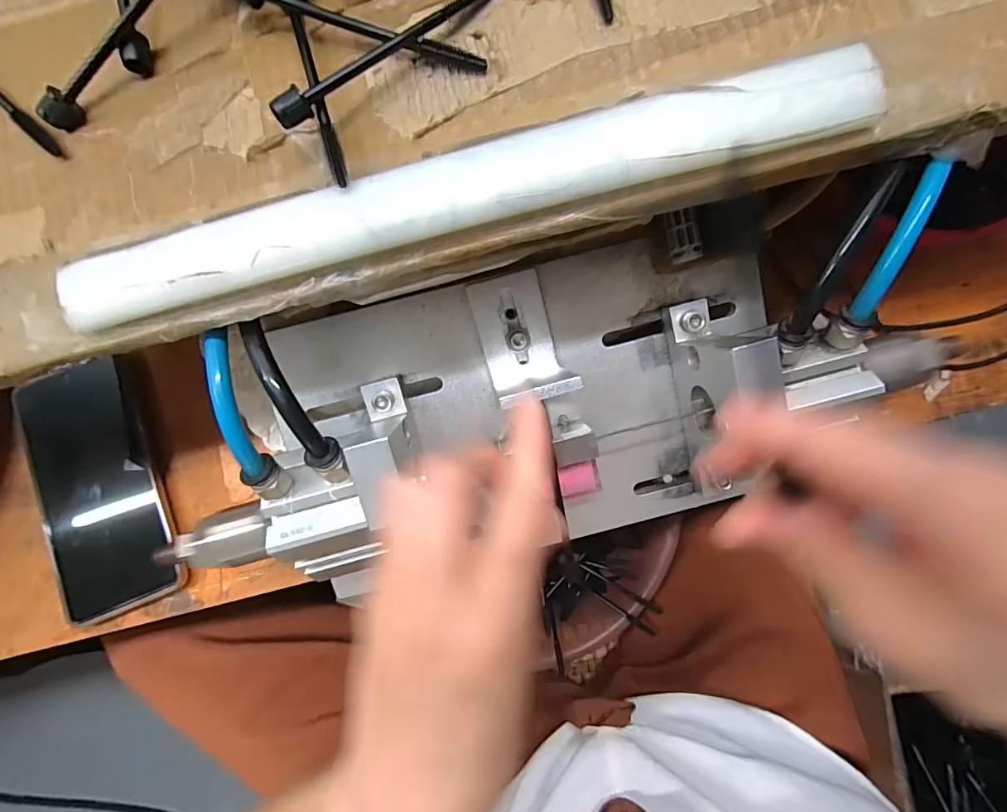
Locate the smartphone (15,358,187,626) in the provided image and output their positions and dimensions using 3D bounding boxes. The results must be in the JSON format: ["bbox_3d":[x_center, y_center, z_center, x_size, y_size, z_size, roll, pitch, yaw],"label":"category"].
[{"bbox_3d":[-0.264,0.053,0.299,0.073,0.012,0.159,-23,79,-1],"label":"smartphone"}]

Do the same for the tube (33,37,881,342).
[{"bbox_3d":[-0.016,-0.075,0.164,0.283,0.016,0.026,-14,84,2],"label":"tube"}]

